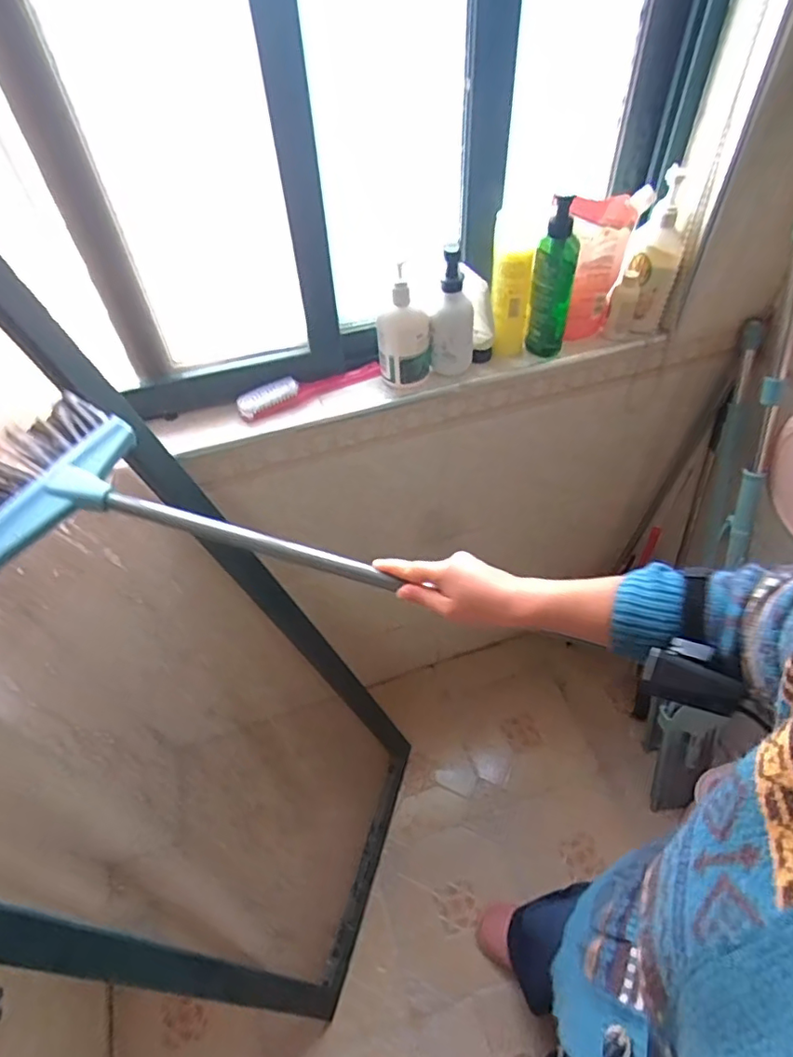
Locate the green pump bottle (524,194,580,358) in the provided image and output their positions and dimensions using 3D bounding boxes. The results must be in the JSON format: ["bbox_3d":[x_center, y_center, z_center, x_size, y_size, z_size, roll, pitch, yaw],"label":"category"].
[{"bbox_3d":[0.241,-0.377,0.870,0.060,0.232,0.066,11,52,12],"label":"green pump bottle"}]

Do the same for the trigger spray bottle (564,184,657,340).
[{"bbox_3d":[0.298,-0.393,0.871,0.129,0.223,0.043,-19,52,-13],"label":"trigger spray bottle"}]

